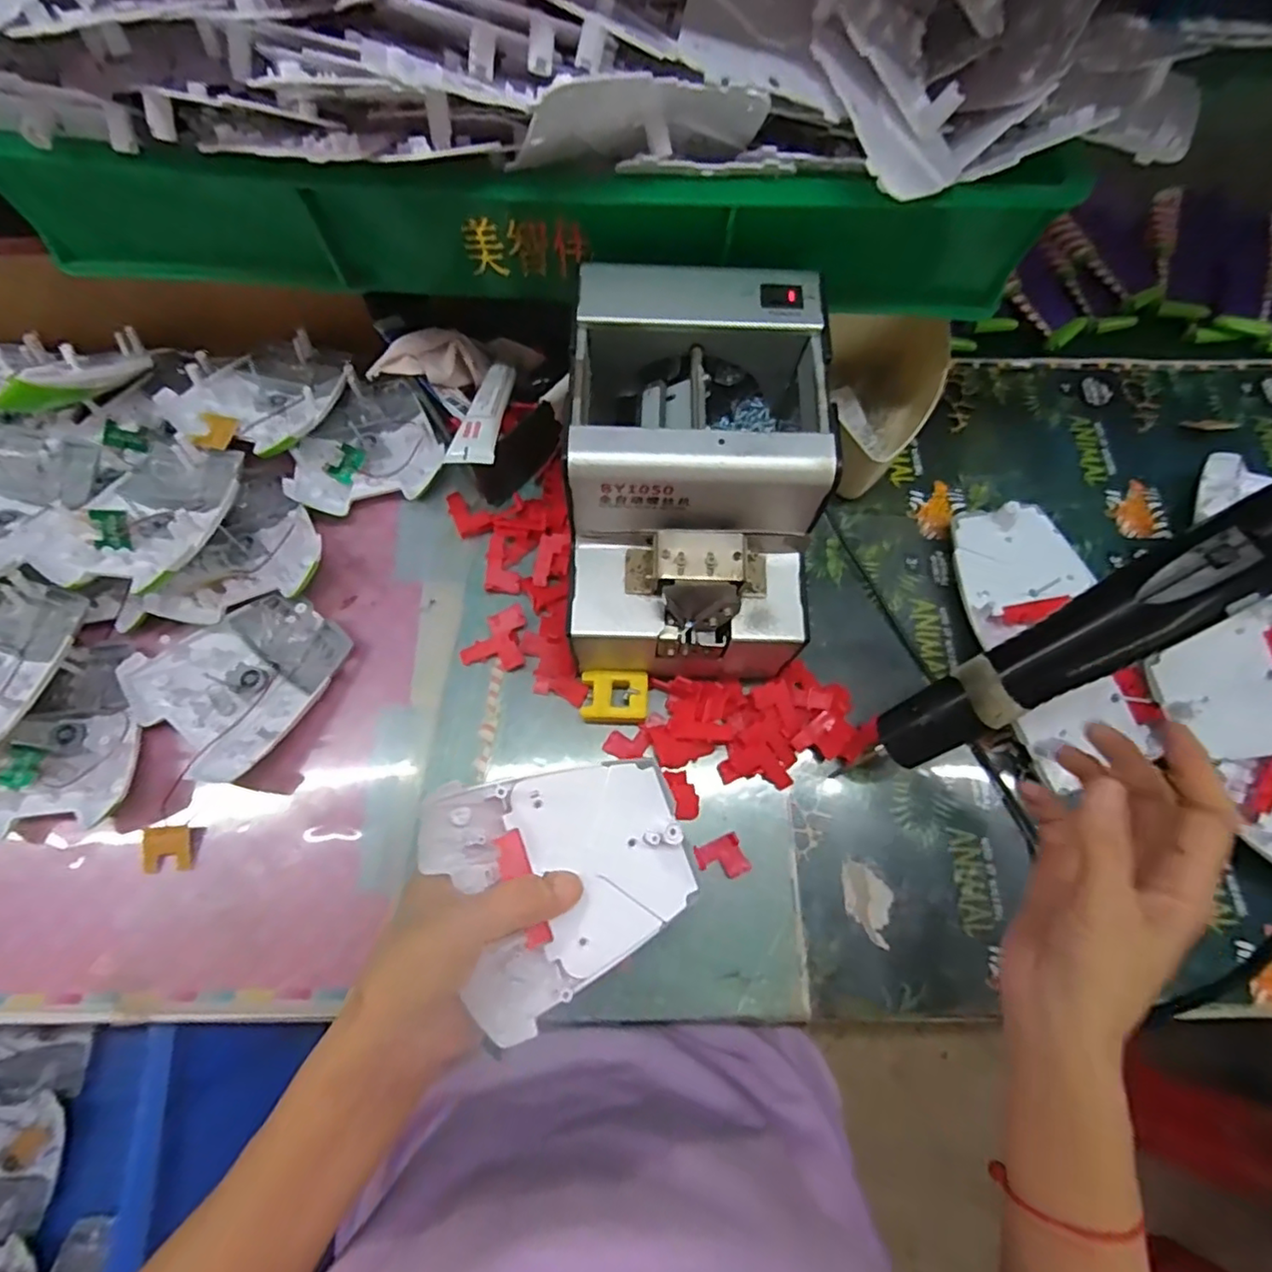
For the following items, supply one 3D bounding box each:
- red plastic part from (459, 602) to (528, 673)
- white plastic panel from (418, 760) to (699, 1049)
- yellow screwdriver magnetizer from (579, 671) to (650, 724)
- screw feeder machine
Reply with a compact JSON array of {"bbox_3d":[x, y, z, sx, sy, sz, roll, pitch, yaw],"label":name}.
[{"bbox_3d":[-0.088,-0.001,0.398,0.038,0.010,0.042,9,73,3],"label":"red plastic part"},{"bbox_3d":[-0.031,0.099,0.271,0.104,0.015,0.096,-26,74,-8],"label":"white plastic panel"},{"bbox_3d":[-0.012,0.038,0.379,0.039,0.017,0.029,1,73,0],"label":"yellow screwdriver magnetizer"},{"bbox_3d":[0.029,-0.078,0.352,0.120,0.143,0.175,1,73,0],"label":"screw feeder machine"}]

